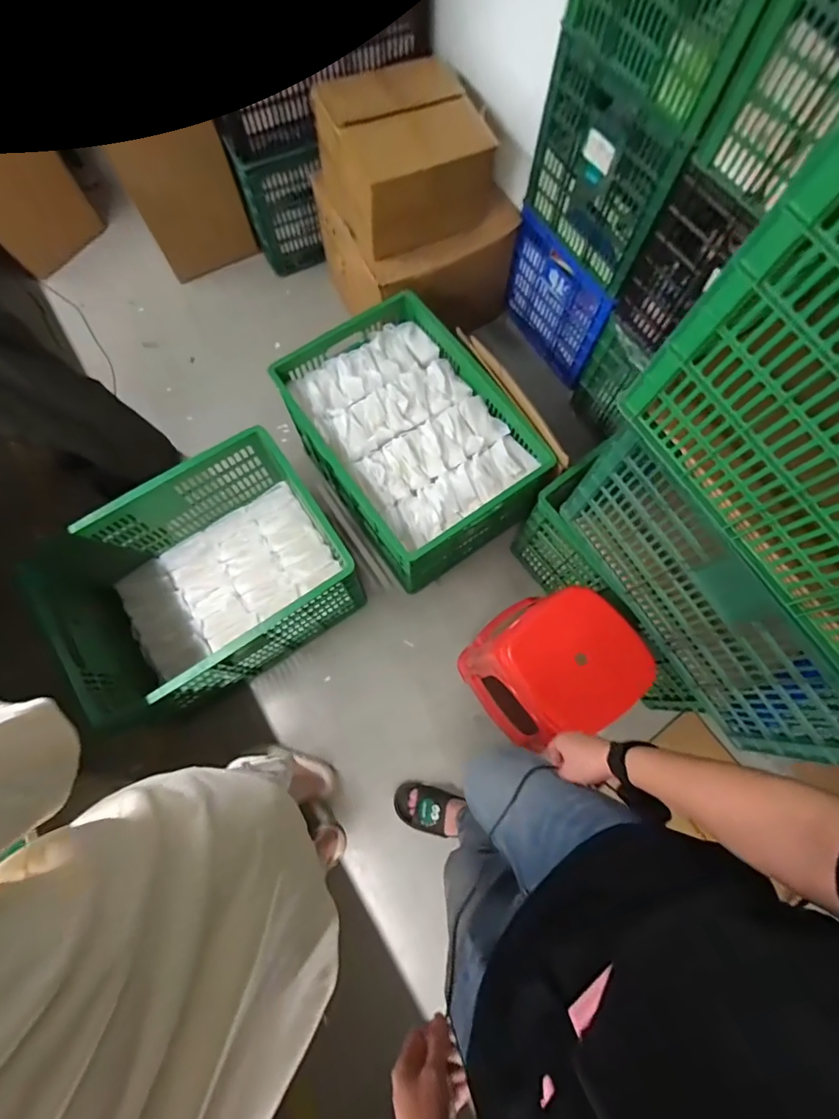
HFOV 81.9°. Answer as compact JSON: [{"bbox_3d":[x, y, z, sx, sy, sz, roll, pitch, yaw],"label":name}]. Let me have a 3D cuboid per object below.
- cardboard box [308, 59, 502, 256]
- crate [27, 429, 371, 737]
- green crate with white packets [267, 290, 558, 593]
[{"bbox_3d":[-0.040,-1.168,1.381,0.448,0.198,0.466,-27,76,-9],"label":"cardboard box"},{"bbox_3d":[-0.558,0.052,1.286,0.659,0.379,0.489,-32,77,-10],"label":"crate"},{"bbox_3d":[-0.039,-0.312,1.440,0.477,0.417,0.691,-35,77,-11],"label":"green crate with white packets"}]

